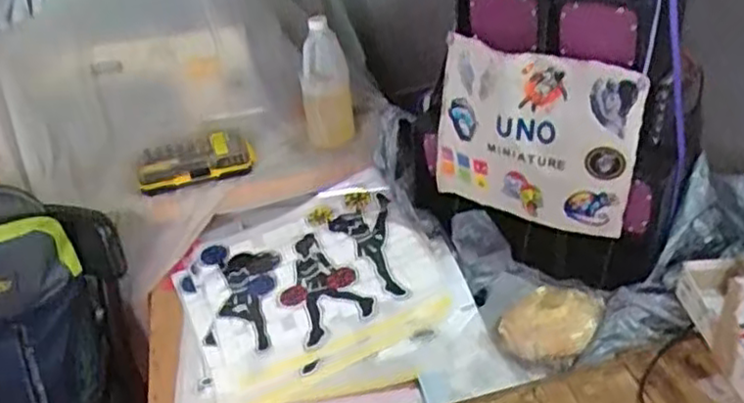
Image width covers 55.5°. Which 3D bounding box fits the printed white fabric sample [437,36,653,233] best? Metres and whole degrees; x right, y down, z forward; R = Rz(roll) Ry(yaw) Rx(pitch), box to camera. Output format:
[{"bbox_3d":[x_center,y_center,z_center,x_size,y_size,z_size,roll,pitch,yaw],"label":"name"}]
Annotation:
[{"bbox_3d":[0.217,-0.081,0.976,0.269,0.255,0.016,19,43,27],"label":"printed white fabric sample"}]

